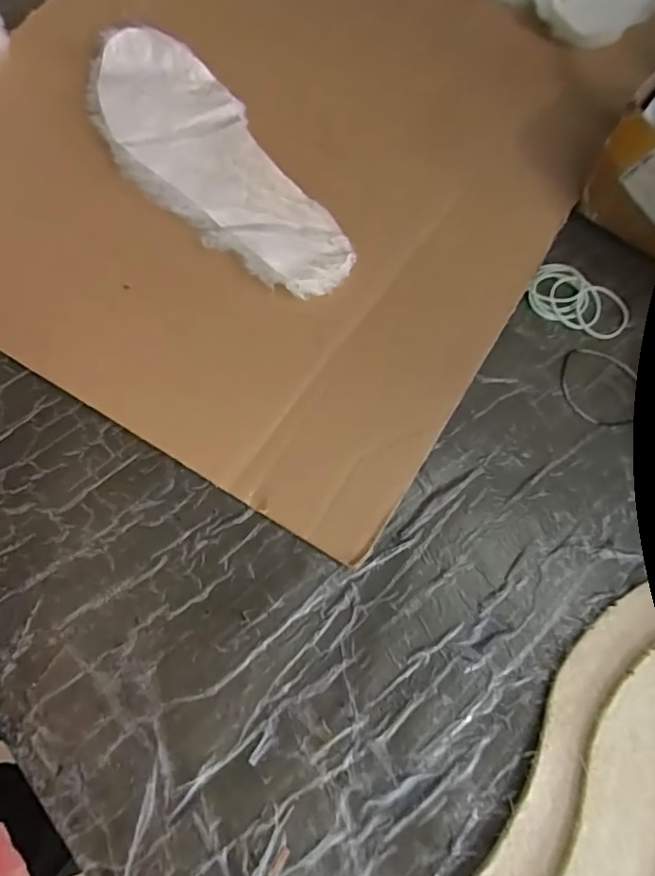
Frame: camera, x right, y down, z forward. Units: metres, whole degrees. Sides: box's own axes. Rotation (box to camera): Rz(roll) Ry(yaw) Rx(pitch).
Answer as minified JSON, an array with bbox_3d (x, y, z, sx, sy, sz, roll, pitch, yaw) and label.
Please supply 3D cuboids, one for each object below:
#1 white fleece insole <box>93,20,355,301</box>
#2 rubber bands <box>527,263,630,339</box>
[{"bbox_3d":[-0.095,-0.212,0.406,0.100,0.013,0.285,-33,75,-10],"label":"white fleece insole"},{"bbox_3d":[0.188,-0.103,0.397,0.073,0.007,0.049,28,69,10],"label":"rubber bands"}]

